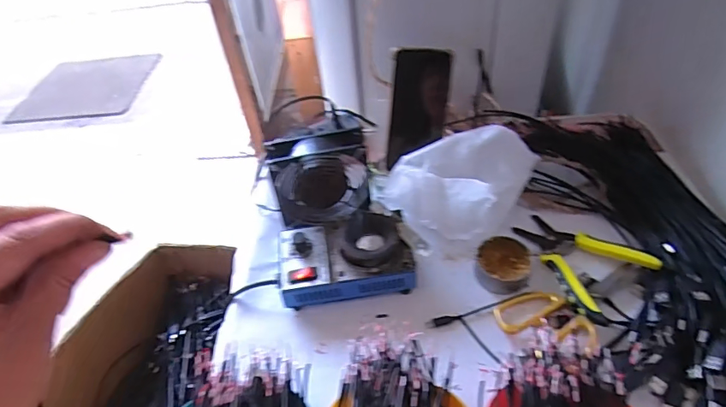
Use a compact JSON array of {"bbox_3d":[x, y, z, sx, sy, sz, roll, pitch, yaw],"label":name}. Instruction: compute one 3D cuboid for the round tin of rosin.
[{"bbox_3d":[0.161,0.069,0.550,0.060,0.023,0.068,10,49,15],"label":"round tin of rosin"}]

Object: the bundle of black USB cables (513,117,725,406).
[{"bbox_3d":[0.330,0.040,0.537,0.210,0.048,0.491,-6,46,1],"label":"bundle of black USB cables"}]

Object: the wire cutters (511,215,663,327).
[{"bbox_3d":[0.235,0.060,0.543,0.109,0.015,0.144,-34,52,-24],"label":"wire cutters"}]

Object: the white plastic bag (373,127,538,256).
[{"bbox_3d":[0.121,-0.029,0.597,0.167,0.087,0.130,-19,48,-12],"label":"white plastic bag"}]

